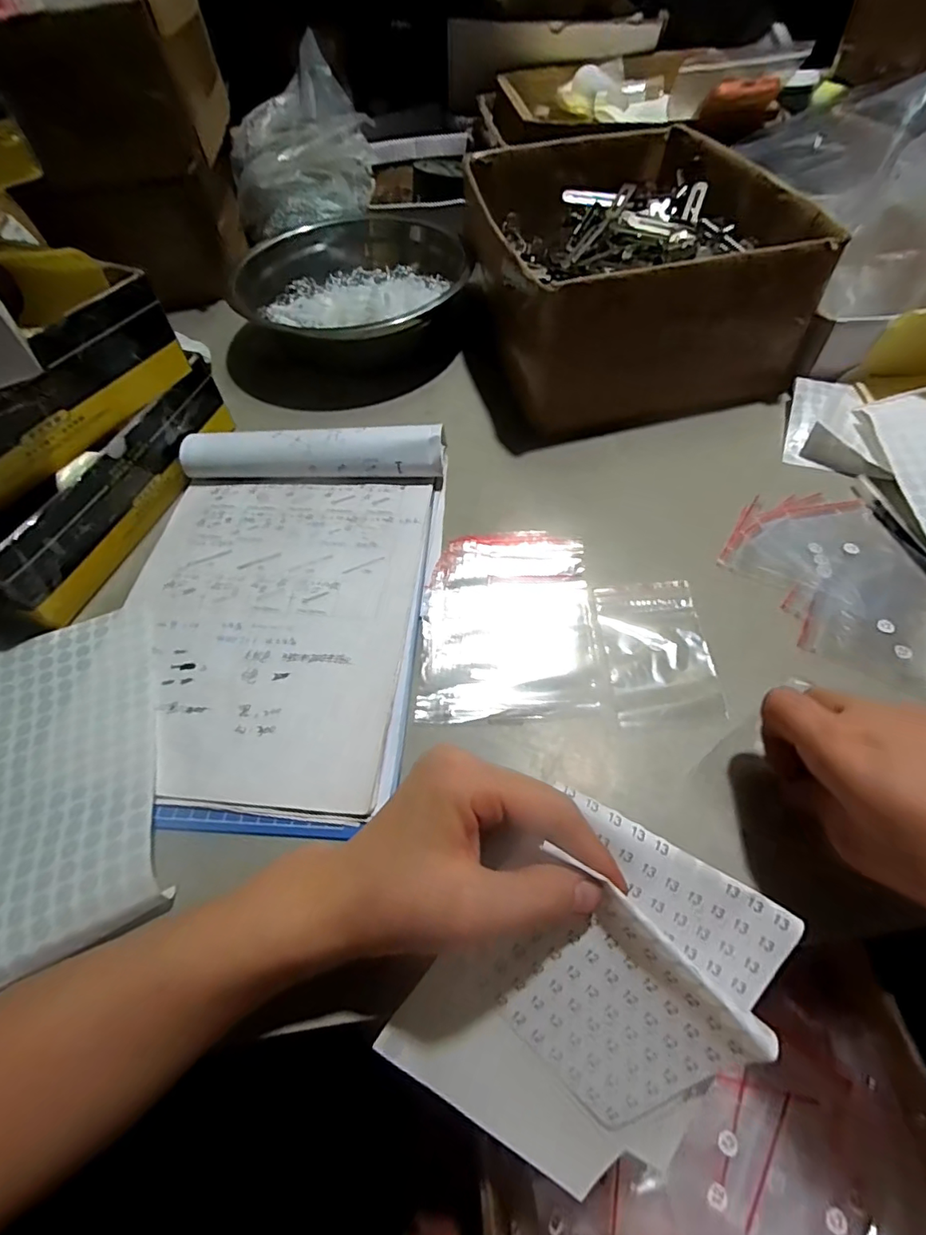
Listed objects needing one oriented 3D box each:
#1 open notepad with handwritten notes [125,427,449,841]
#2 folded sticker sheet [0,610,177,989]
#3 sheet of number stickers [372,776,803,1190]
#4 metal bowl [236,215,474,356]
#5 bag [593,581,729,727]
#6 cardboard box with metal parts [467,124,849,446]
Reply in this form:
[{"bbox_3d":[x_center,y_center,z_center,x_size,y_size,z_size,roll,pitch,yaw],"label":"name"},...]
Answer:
[{"bbox_3d":[-0.132,-0.011,0.372,0.210,0.028,0.297,3,62,4],"label":"open notepad with handwritten notes"},{"bbox_3d":[-0.250,0.088,0.315,0.123,0.034,0.203,-21,63,-8],"label":"folded sticker sheet"},{"bbox_3d":[0.054,0.173,0.236,0.129,0.021,0.160,30,92,5],"label":"sheet of number stickers"},{"bbox_3d":[-0.126,-0.358,0.567,0.225,0.073,0.208,-2,56,2],"label":"metal bowl"},{"bbox_3d":[0.126,0.021,0.347,0.066,0.007,0.101,-3,56,1],"label":"bag"},{"bbox_3d":[0.150,-0.352,0.520,0.261,0.117,0.324,-12,58,-5],"label":"cardboard box with metal parts"}]

